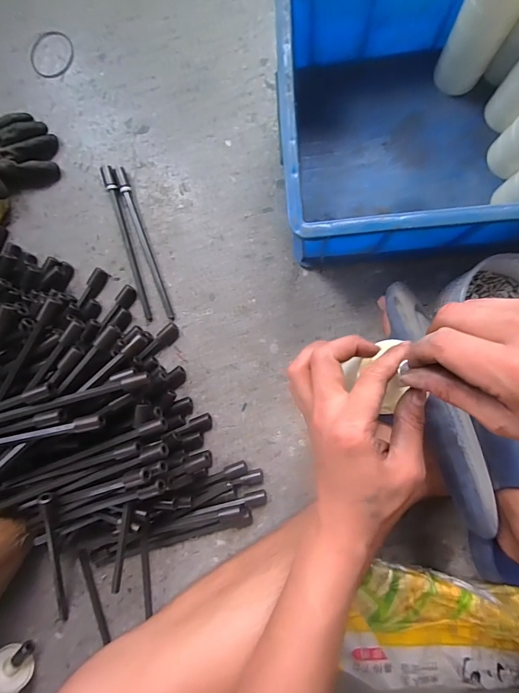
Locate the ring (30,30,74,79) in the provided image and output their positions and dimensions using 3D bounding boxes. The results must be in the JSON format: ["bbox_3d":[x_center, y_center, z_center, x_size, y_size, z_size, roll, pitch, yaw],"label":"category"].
[{"bbox_3d":[-0.325,-0.457,0.551,0.074,0.004,0.075,0,89,7],"label":"ring"}]

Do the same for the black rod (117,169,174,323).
[{"bbox_3d":[-0.167,-0.150,0.512,0.015,0.010,0.232,-20,87,7],"label":"black rod"}]

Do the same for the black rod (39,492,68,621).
[{"bbox_3d":[-0.277,0.292,0.479,0.017,0.017,0.229,11,113,7],"label":"black rod"}]

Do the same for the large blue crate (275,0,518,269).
[{"bbox_3d":[0.221,-0.260,0.403,0.382,0.152,0.287,-3,89,7],"label":"large blue crate"}]

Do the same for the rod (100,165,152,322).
[{"bbox_3d":[-0.194,-0.154,0.519,0.018,0.012,0.235,-17,87,7],"label":"rod"}]

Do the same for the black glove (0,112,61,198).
[{"bbox_3d":[-0.393,-0.306,0.529,0.187,0.047,0.124,39,94,6],"label":"black glove"}]

